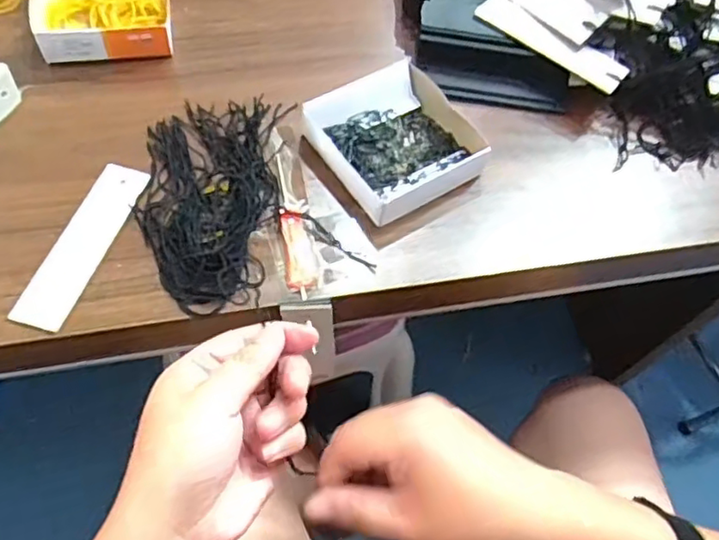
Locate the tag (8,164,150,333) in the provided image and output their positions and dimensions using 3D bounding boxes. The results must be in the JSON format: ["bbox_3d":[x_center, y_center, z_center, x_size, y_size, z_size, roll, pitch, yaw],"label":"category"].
[{"bbox_3d":[-0.179,-0.019,0.402,0.033,0.004,0.126,16,60,4],"label":"tag"}]

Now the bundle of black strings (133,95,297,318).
[{"bbox_3d":[-0.106,-0.056,0.424,0.090,0.016,0.174,3,59,-3],"label":"bundle of black strings"}]

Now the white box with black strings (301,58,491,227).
[{"bbox_3d":[0.023,-0.098,0.454,0.105,0.026,0.113,-32,67,-21],"label":"white box with black strings"}]

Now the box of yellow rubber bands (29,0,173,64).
[{"bbox_3d":[-0.207,-0.216,0.501,0.102,0.033,0.121,-6,60,-8],"label":"box of yellow rubber bands"}]

